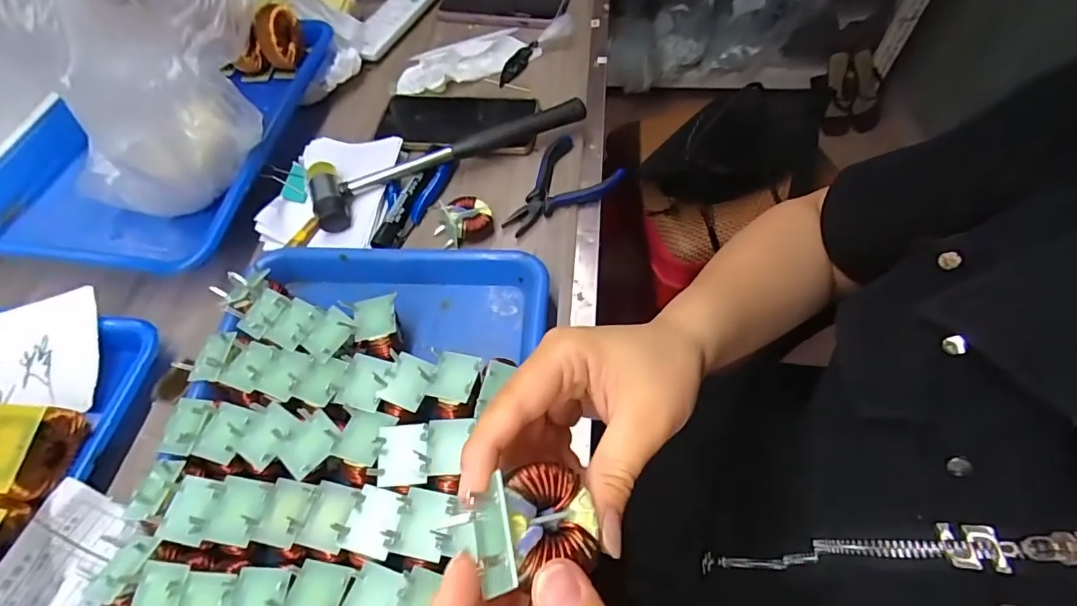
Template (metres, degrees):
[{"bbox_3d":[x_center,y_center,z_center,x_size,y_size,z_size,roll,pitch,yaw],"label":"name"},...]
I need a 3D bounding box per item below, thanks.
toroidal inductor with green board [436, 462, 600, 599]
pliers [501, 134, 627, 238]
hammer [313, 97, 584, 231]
[{"bbox_3d":[-0.006,0.081,0.175,0.047,0.030,0.037,2,53,-32],"label":"toroidal inductor with green board"},{"bbox_3d":[0.015,-0.103,0.448,0.112,0.020,0.077,-39,64,-19],"label":"pliers"},{"bbox_3d":[-0.087,-0.147,0.464,0.264,0.027,0.071,-24,60,-11],"label":"hammer"}]

